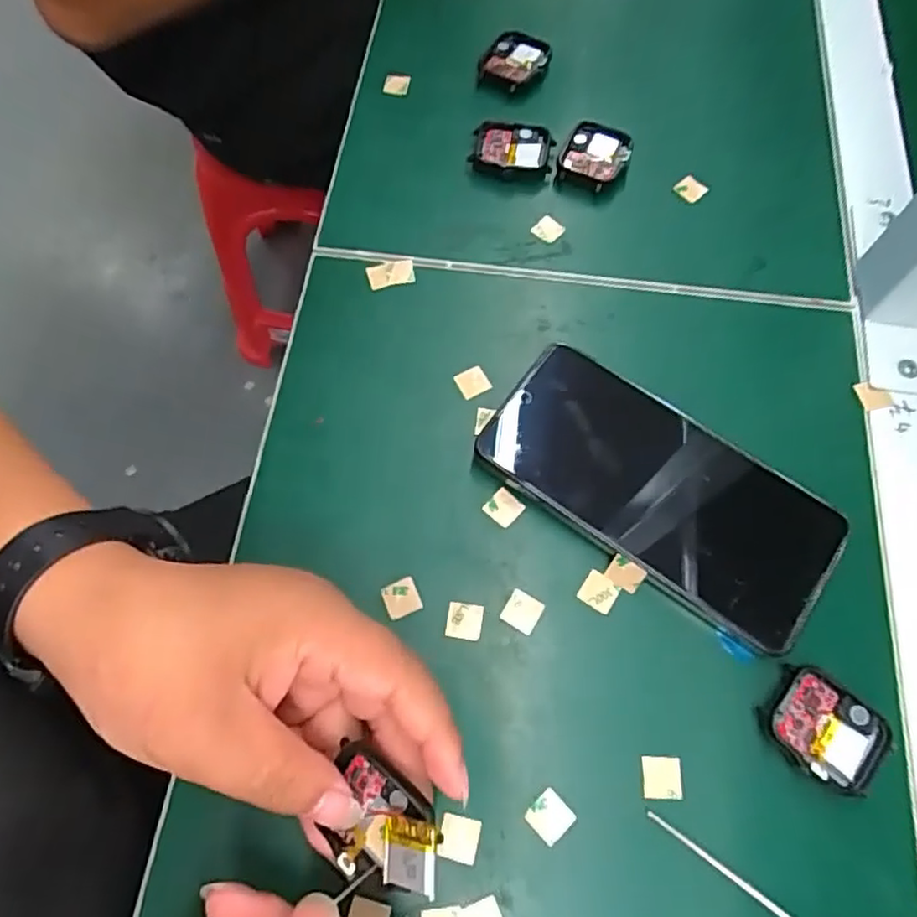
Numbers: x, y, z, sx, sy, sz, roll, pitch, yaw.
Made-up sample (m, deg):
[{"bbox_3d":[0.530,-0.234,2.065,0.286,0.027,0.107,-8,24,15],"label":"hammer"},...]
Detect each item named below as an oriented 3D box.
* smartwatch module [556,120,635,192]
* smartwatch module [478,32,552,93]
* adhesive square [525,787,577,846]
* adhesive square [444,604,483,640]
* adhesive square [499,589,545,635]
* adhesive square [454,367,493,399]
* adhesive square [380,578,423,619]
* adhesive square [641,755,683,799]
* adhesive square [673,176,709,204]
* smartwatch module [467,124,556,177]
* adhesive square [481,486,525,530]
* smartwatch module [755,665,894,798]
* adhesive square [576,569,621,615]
[{"bbox_3d":[0.080,-0.177,0.385,0.037,0.012,0.042,23,70,10],"label":"smartwatch module"},{"bbox_3d":[0.035,-0.252,0.413,0.029,0.012,0.043,39,73,15],"label":"smartwatch module"},{"bbox_3d":[0.037,0.143,0.259,0.015,0.004,0.016,-43,73,-15],"label":"adhesive square"},{"bbox_3d":[0.003,0.072,0.288,0.015,0.004,0.015,7,68,4],"label":"adhesive square"},{"bbox_3d":[0.028,0.068,0.290,0.015,0.004,0.016,29,71,12],"label":"adhesive square"},{"bbox_3d":[0.007,-0.039,0.334,0.015,0.004,0.015,-26,69,-10],"label":"adhesive square"},{"bbox_3d":[-0.026,0.063,0.293,0.016,0.004,0.016,-23,69,-8],"label":"adhesive square"},{"bbox_3d":[0.083,0.129,0.263,0.015,0.004,0.016,2,67,2],"label":"adhesive square"},{"bbox_3d":[0.137,-0.159,0.381,0.015,0.004,0.014,-34,71,-12],"label":"adhesive square"},{"bbox_3d":[0.032,-0.182,0.387,0.048,0.011,0.035,12,68,6],"label":"smartwatch module"},{"bbox_3d":[0.022,0.023,0.310,0.015,0.004,0.015,41,74,16],"label":"adhesive square"},{"bbox_3d":[0.150,0.111,0.266,0.047,0.009,0.037,39,73,15],"label":"smartwatch module"},{"bbox_3d":[0.064,0.060,0.293,0.016,0.004,0.015,31,71,13],"label":"adhesive square"}]

